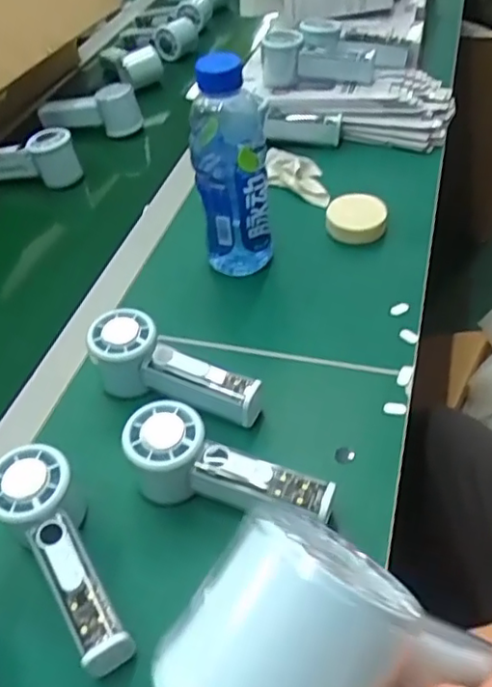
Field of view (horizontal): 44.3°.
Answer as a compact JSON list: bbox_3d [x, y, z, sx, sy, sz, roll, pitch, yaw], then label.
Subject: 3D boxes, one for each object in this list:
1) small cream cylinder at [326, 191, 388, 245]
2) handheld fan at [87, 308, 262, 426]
[{"bbox_3d":[0.121,-0.139,0.665,0.064,0.026,0.057,5,47,12],"label":"small cream cylinder"},{"bbox_3d":[-0.058,0.017,0.512,0.151,0.057,0.056,11,49,17],"label":"handheld fan"}]

